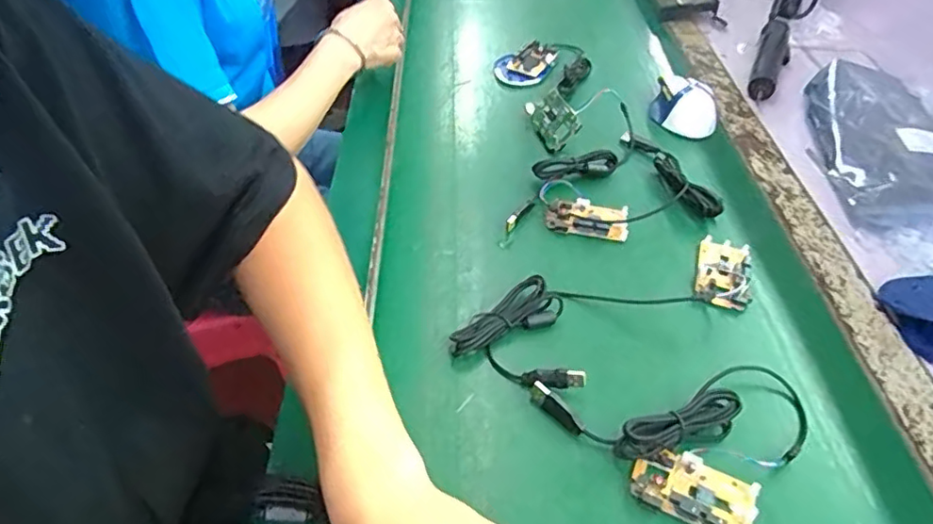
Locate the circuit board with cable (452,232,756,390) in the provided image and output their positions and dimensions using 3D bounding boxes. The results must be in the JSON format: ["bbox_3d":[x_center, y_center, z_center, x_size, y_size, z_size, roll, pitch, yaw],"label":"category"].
[{"bbox_3d":[0.132,0.033,0.506,0.293,0.019,0.102,-21,50,-22],"label":"circuit board with cable"}]

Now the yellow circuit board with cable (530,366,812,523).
[{"bbox_3d":[0.163,0.103,0.433,0.158,0.026,0.153,-30,54,-28],"label":"yellow circuit board with cable"}]

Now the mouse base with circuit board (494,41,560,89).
[{"bbox_3d":[0.078,-0.268,0.803,0.069,0.022,0.104,25,51,20],"label":"mouse base with circuit board"}]

